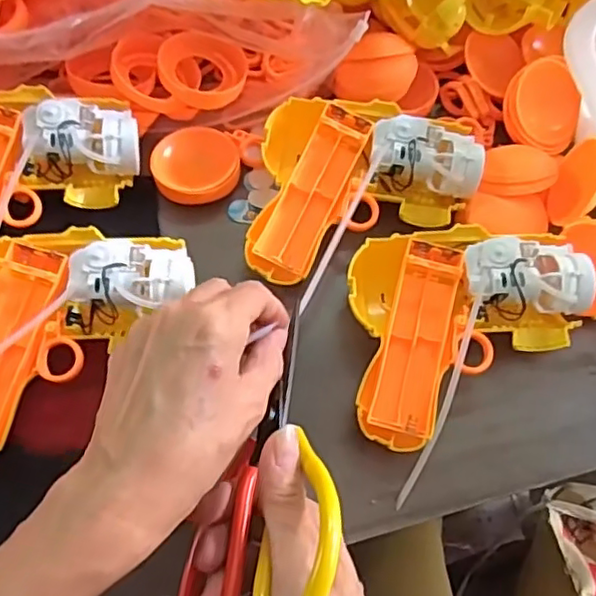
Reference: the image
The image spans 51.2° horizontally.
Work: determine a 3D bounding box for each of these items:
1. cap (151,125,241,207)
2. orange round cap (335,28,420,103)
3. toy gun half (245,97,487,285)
[{"bbox_3d":[-0.068,-0.089,0.419,0.057,0.020,0.050,-9,66,-7],"label":"cap"},{"bbox_3d":[0.056,-0.161,0.440,0.051,0.028,0.047,16,110,7],"label":"orange round cap"},{"bbox_3d":[0.042,-0.065,0.387,0.132,0.034,0.114,7,65,1],"label":"toy gun half"}]

